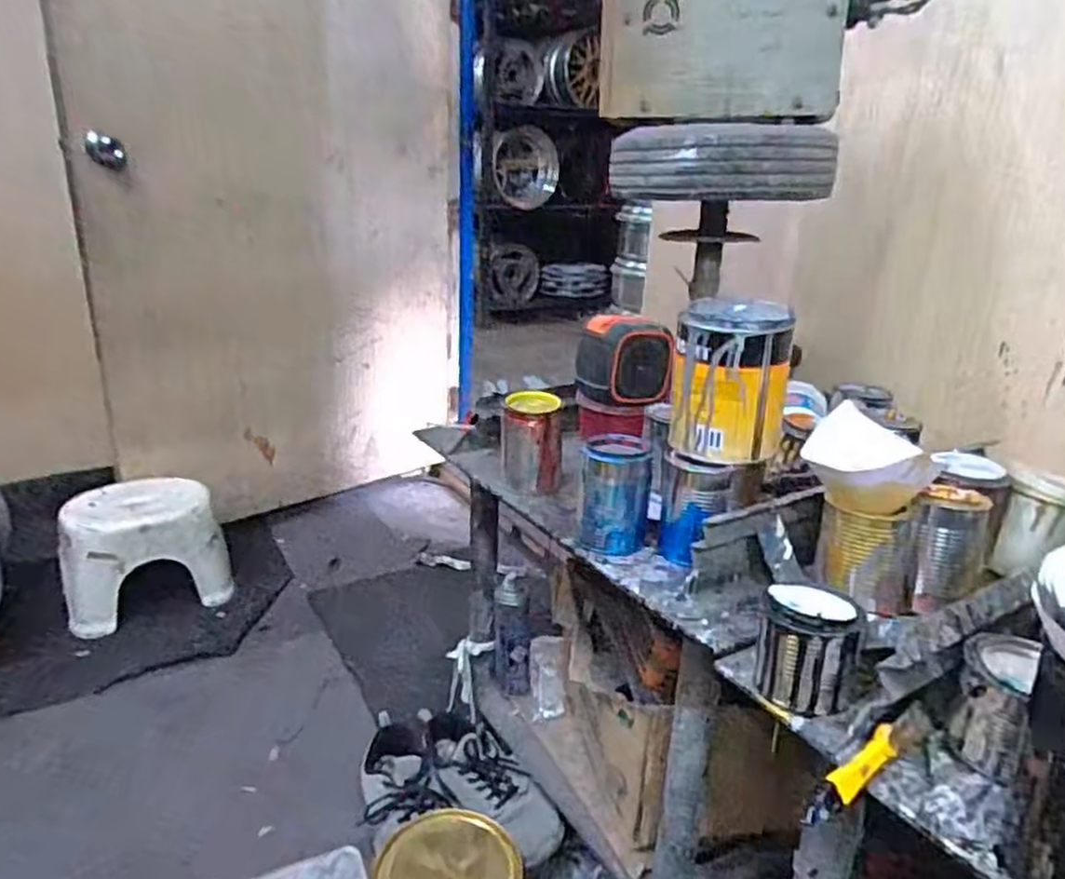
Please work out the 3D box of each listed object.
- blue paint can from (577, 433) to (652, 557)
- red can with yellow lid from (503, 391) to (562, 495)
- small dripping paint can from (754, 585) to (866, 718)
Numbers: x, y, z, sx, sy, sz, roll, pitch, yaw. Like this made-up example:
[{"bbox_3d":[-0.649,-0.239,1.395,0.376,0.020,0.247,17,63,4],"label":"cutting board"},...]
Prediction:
[{"bbox_3d":[0.083,0.054,0.752,0.068,0.100,0.074,7,21,12],"label":"blue paint can"},{"bbox_3d":[-0.002,0.002,0.891,0.075,0.103,0.074,2,21,-1],"label":"red can with yellow lid"},{"bbox_3d":[0.209,0.156,0.568,0.073,0.074,0.071,12,23,23],"label":"small dripping paint can"}]

